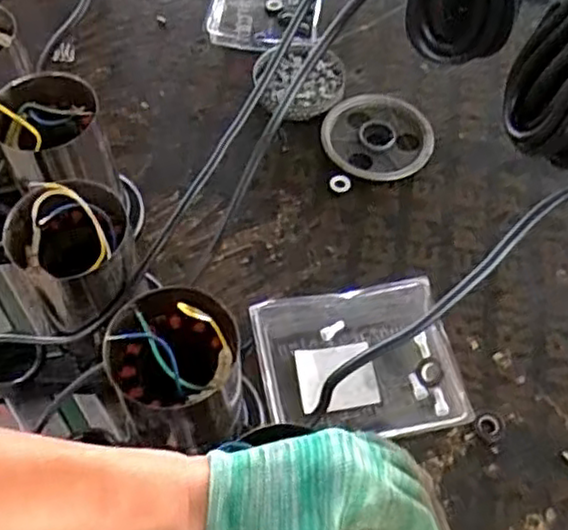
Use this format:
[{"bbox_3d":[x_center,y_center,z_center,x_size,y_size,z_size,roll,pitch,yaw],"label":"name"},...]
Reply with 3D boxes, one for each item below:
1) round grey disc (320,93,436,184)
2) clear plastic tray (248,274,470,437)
[{"bbox_3d":[0.106,-0.147,0.799,0.123,0.018,0.117,0,56,-1],"label":"round grey disc"},{"bbox_3d":[0.067,0.089,0.639,0.170,0.027,0.141,-8,57,-6],"label":"clear plastic tray"}]

